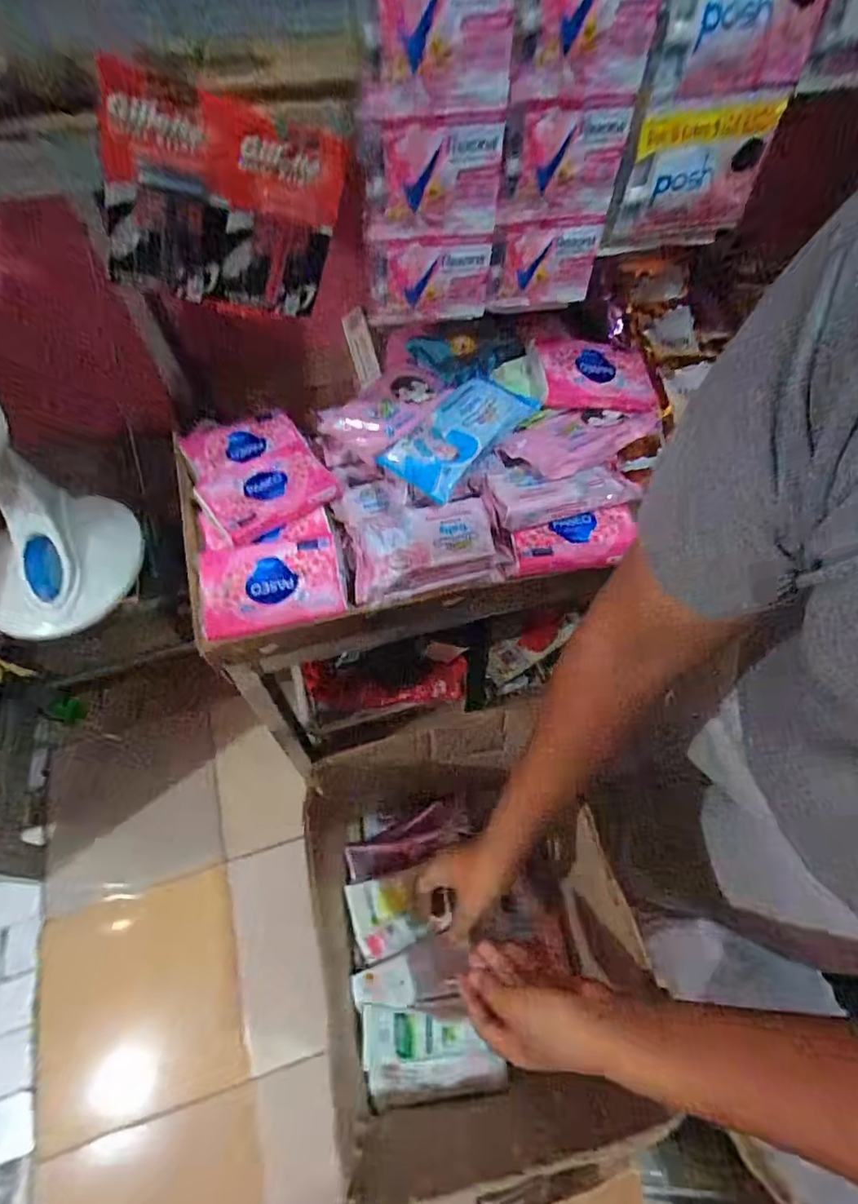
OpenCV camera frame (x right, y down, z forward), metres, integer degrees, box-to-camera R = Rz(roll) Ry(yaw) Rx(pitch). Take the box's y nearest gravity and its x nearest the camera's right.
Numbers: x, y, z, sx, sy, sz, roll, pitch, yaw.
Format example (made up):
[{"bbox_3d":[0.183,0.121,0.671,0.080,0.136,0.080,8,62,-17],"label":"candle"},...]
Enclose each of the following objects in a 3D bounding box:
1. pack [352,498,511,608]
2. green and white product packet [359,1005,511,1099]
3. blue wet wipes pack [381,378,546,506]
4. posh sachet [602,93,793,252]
[{"bbox_3d":[-0.007,-0.077,0.659,0.181,0.034,0.118,-13,60,-9],"label":"pack"},{"bbox_3d":[0.005,0.520,0.634,0.161,0.031,0.085,0,59,-1],"label":"green and white product packet"},{"bbox_3d":[0.037,-0.214,0.695,0.108,0.050,0.180,37,65,19],"label":"blue wet wipes pack"},{"bbox_3d":[0.235,-0.382,0.498,0.140,0.111,0.015,-12,60,-9],"label":"posh sachet"}]

